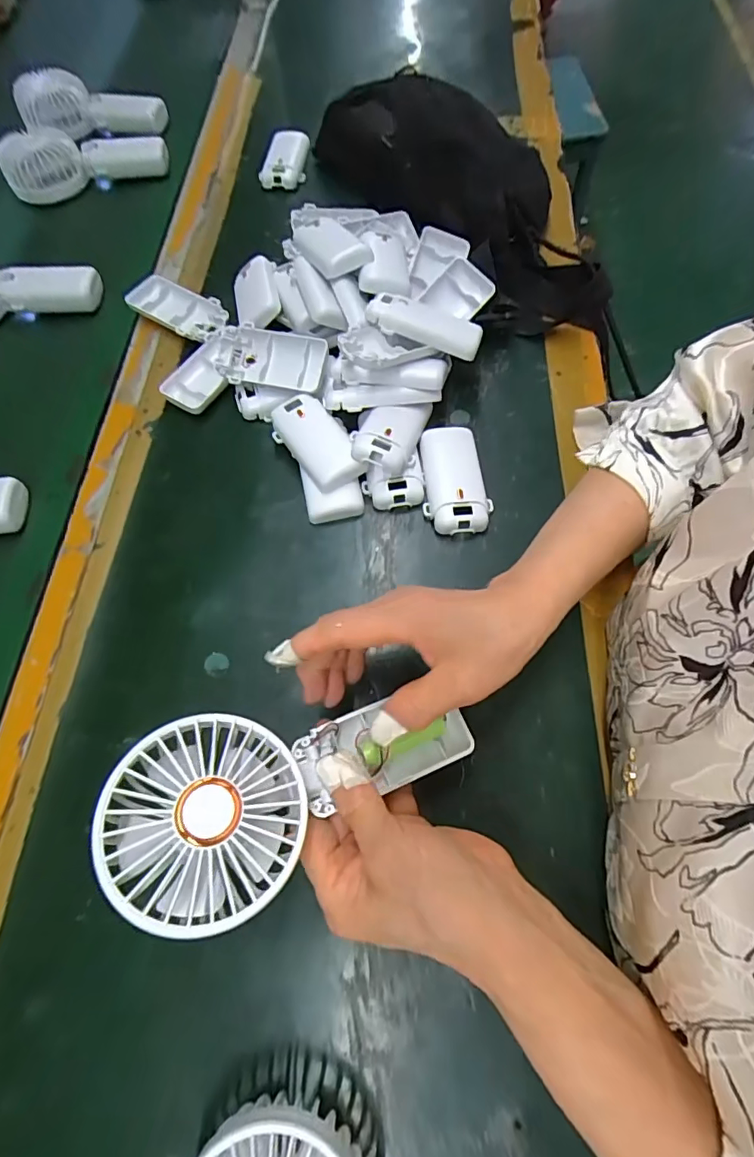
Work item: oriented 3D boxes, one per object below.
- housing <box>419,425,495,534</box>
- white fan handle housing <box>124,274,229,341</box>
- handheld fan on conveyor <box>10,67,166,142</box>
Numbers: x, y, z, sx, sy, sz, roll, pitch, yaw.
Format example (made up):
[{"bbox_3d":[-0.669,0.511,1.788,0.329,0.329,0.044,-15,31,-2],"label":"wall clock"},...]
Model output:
[{"bbox_3d":[0.059,-0.077,0.387,0.047,0.017,0.092,-6,67,-1],"label":"housing"},{"bbox_3d":[-0.186,-0.255,0.472,0.094,0.016,0.049,32,71,14],"label":"white fan handle housing"},{"bbox_3d":[-0.359,-0.600,0.634,0.171,0.048,0.067,3,67,2],"label":"handheld fan on conveyor"}]

